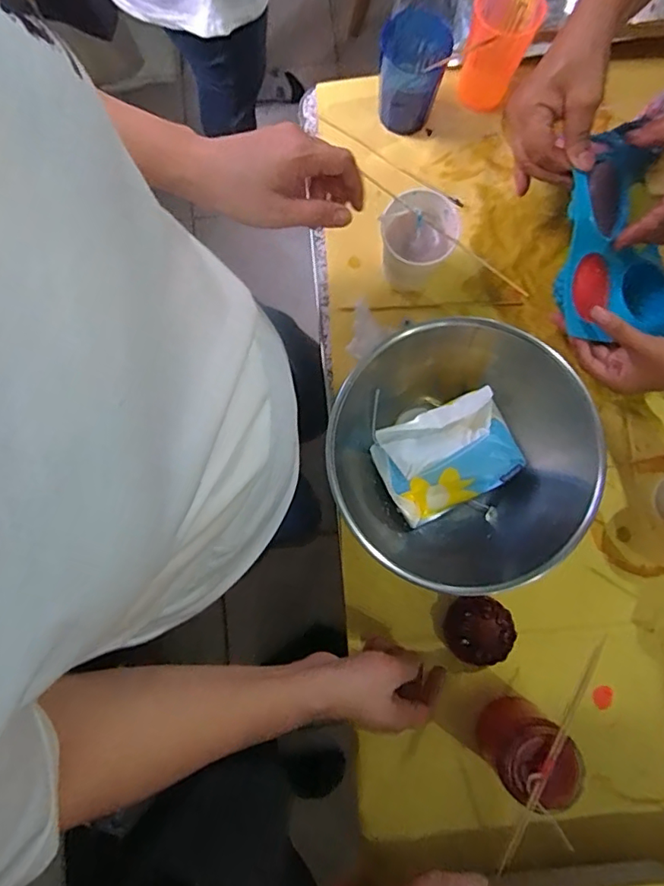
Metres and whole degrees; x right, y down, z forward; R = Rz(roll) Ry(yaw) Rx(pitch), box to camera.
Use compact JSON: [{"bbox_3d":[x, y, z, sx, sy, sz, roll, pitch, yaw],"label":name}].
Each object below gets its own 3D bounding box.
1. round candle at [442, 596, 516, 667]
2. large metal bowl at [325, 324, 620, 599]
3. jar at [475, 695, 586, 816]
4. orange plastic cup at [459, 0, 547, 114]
[{"bbox_3d":[0.145,0.184,0.527,0.063,0.025,0.063,0,79,0],"label":"round candle"},{"bbox_3d":[0.123,0.024,0.515,0.234,0.109,0.216,0,79,0],"label":"large metal bowl"},{"bbox_3d":[0.168,0.270,0.471,0.065,0.089,0.067,0,79,0],"label":"jar"},{"bbox_3d":[0.179,-0.431,0.591,0.067,0.111,0.064,0,79,0],"label":"orange plastic cup"}]

